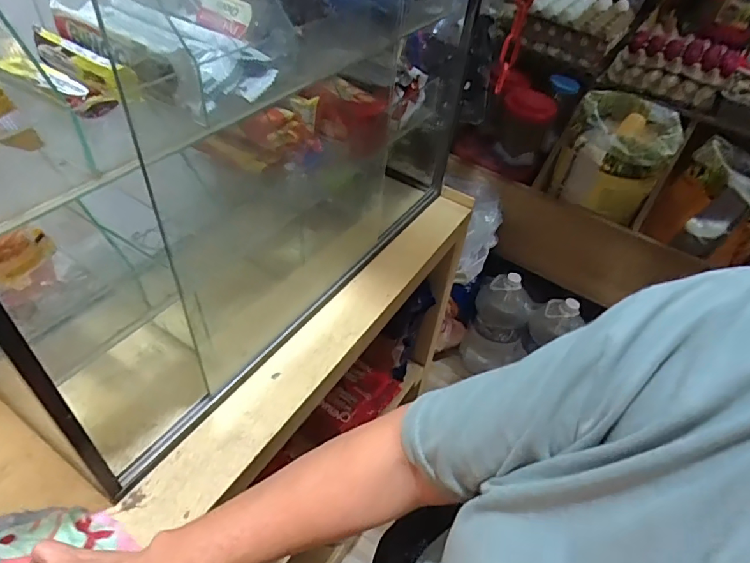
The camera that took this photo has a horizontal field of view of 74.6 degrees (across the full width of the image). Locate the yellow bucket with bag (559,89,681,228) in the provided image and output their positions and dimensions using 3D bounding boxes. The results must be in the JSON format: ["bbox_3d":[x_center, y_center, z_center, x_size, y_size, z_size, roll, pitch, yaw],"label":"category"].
[{"bbox_3d":[0.667,-0.354,1.375,0.259,0.247,0.287,21,46,14],"label":"yellow bucket with bag"}]

